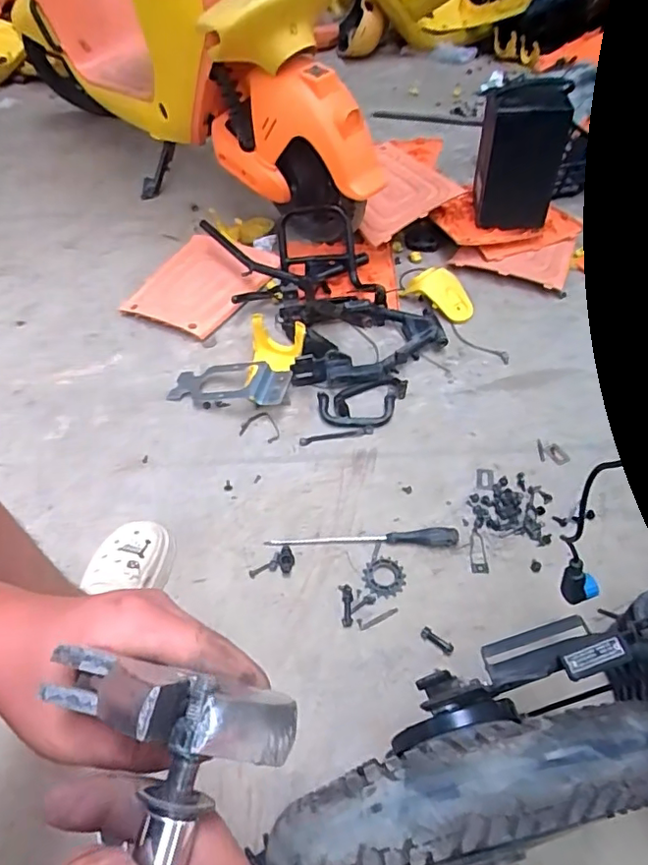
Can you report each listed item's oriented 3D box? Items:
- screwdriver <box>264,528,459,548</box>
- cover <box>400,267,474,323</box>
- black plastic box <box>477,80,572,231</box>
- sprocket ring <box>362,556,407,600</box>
[{"bbox_3d":[0.061,0.173,0.896,0.306,0.025,0.027,-2,50,1],"label":"screwdriver"},{"bbox_3d":[0.265,-0.320,1.268,0.165,0.058,0.084,30,57,25],"label":"cover"},{"bbox_3d":[0.453,-0.632,1.282,0.190,0.283,0.104,3,50,5],"label":"black plastic box"},{"bbox_3d":[0.093,0.225,0.866,0.062,0.006,0.063,-1,50,2],"label":"sprocket ring"}]

